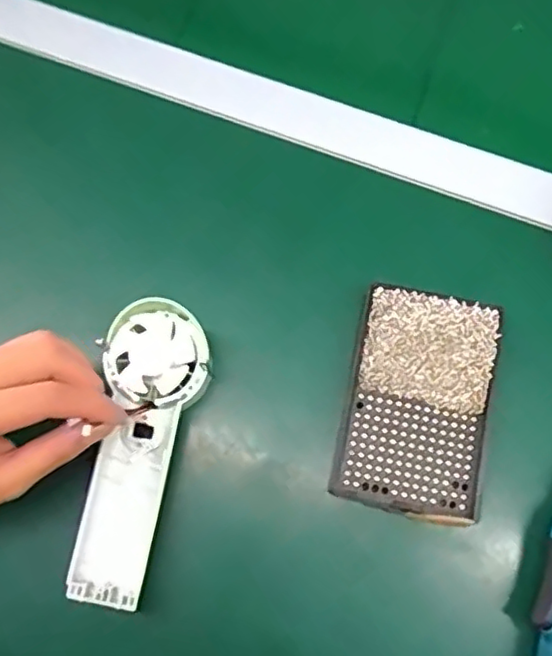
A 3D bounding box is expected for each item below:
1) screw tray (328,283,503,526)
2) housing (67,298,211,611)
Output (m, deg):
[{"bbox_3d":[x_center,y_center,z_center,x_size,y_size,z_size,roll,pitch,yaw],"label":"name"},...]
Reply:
[{"bbox_3d":[0.090,0.047,0.396,0.086,0.019,0.136,12,76,2],"label":"screw tray"},{"bbox_3d":[-0.084,0.072,0.377,0.059,0.026,0.174,12,88,2],"label":"housing"}]

